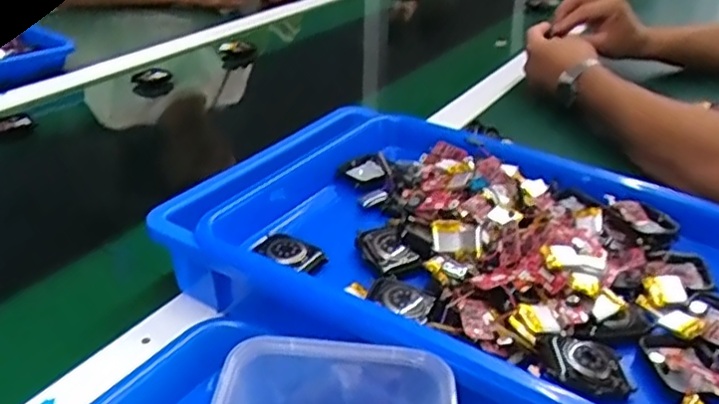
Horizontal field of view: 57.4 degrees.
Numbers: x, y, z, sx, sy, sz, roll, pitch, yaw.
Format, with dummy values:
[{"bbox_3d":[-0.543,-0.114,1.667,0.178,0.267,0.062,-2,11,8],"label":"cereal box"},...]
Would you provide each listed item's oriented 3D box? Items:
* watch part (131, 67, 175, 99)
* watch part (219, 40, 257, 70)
[{"bbox_3d":[-0.261,-0.150,0.826,0.048,0.030,0.026,-12,33,-23],"label":"watch part"},{"bbox_3d":[-0.172,-0.210,0.936,0.046,0.035,0.025,-18,37,-31],"label":"watch part"}]

